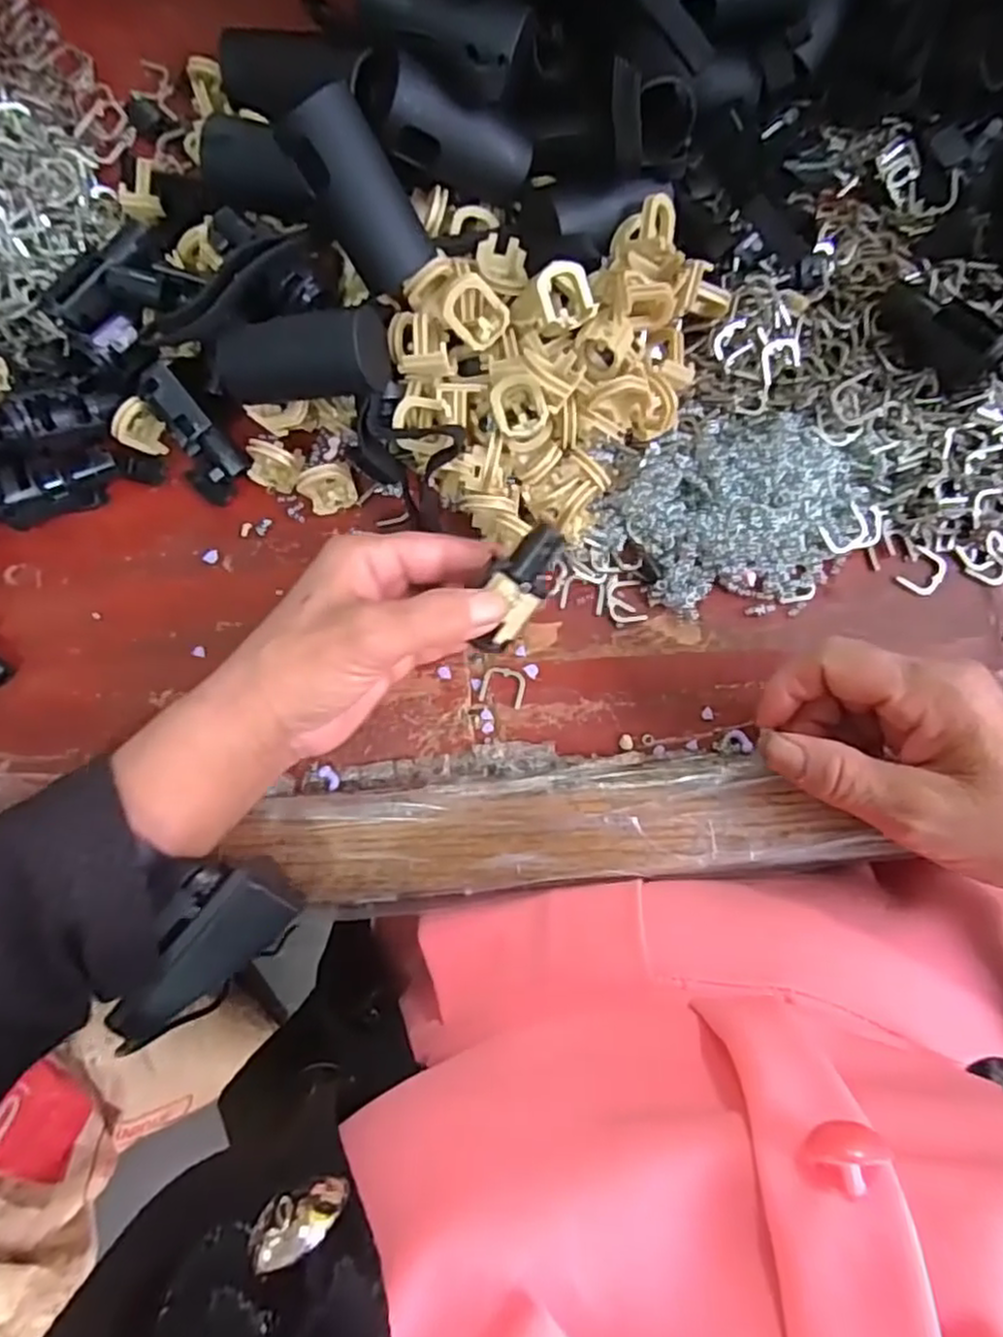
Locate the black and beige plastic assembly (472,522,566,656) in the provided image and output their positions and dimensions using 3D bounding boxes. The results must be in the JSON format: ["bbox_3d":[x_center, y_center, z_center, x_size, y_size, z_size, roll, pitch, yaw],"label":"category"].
[{"bbox_3d":[0.007,-0.030,0.262,0.020,0.015,0.051,25,88,2],"label":"black and beige plastic assembly"}]

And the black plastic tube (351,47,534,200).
[{"bbox_3d":[-0.023,-0.210,0.274,0.071,0.029,0.029,17,90,-22],"label":"black plastic tube"}]

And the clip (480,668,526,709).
[{"bbox_3d":[0.001,0.008,0.307,0.019,0.004,0.016,12,86,4],"label":"clip"}]

